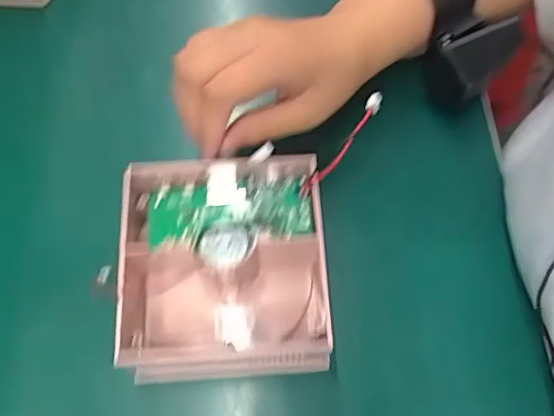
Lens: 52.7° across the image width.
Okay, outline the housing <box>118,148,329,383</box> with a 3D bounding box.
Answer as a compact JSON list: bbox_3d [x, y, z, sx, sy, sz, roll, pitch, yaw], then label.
[{"bbox_3d":[-0.029,0.031,0.294,0.109,0.049,0.103,-5,66,0],"label":"housing"}]

